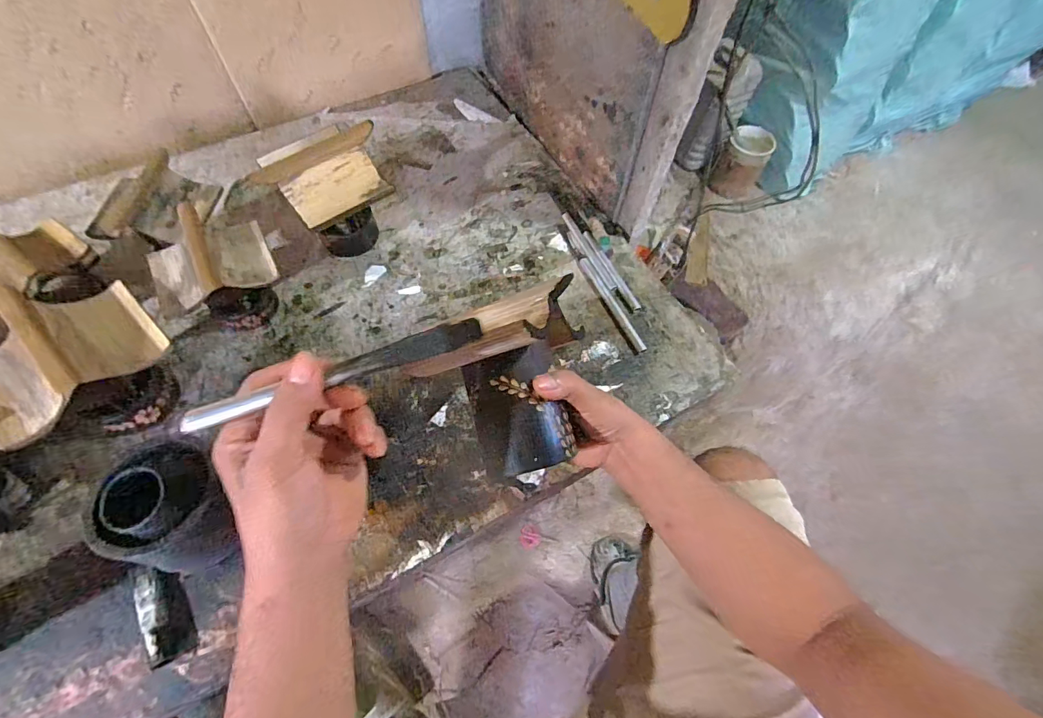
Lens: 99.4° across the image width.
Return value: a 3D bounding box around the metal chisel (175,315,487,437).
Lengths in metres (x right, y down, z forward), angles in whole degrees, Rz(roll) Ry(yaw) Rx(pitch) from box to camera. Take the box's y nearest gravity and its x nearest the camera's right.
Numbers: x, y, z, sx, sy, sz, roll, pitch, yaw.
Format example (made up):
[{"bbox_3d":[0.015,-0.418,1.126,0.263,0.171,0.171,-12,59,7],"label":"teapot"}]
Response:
[{"bbox_3d":[-0.110,0.008,0.272,0.178,0.011,0.013,-19,62,-11],"label":"metal chisel"}]

